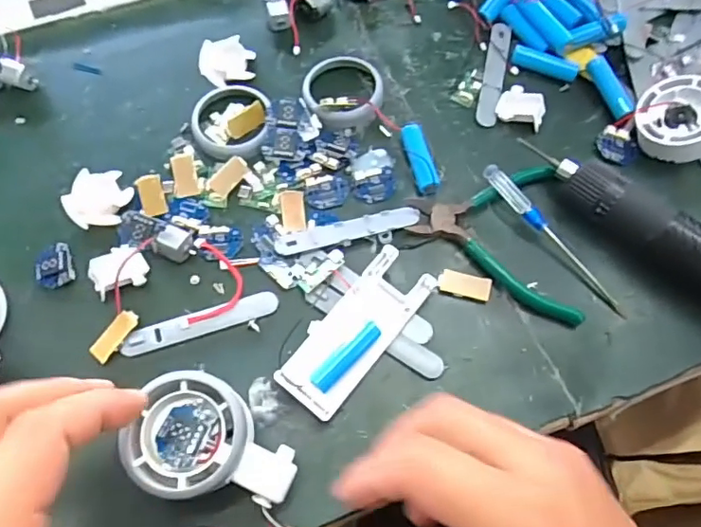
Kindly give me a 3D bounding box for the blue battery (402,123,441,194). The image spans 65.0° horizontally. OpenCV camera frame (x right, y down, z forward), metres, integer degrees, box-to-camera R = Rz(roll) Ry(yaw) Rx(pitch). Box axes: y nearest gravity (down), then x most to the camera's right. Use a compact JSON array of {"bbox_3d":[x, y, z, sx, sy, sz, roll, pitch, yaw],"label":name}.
[{"bbox_3d":[0.048,-0.072,0.377,0.017,0.017,0.052,-8,68,-4],"label":"blue battery"}]

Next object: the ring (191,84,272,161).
[{"bbox_3d":[-0.085,-0.100,0.386,0.056,0.009,0.056,0,68,-1],"label":"ring"}]

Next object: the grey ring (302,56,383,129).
[{"bbox_3d":[-0.005,-0.125,0.402,0.056,0.016,0.054,0,68,-1],"label":"grey ring"}]

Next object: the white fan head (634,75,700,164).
[{"bbox_3d":[0.234,-0.098,0.389,0.056,0.046,0.058,1,75,32],"label":"white fan head"}]

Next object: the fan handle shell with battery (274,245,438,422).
[{"bbox_3d":[0.004,0.040,0.326,0.041,0.018,0.104,38,72,13],"label":"fan handle shell with battery"}]

